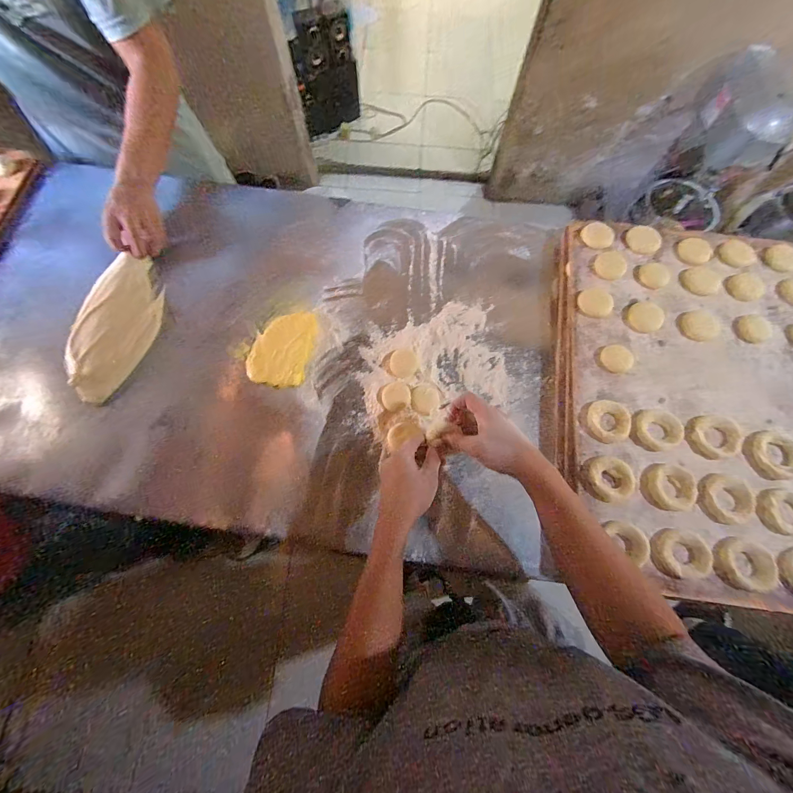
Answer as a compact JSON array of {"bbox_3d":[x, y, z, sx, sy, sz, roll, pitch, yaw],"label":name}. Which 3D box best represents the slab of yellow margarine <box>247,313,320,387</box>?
[{"bbox_3d":[-0.191,-0.084,0.588,0.097,0.016,0.140,13,73,3],"label":"slab of yellow margarine"}]

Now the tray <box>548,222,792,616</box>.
[{"bbox_3d":[0.486,0.000,0.554,0.448,0.058,0.576,9,73,2],"label":"tray"}]

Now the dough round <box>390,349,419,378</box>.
[{"bbox_3d":[0.013,-0.056,0.585,0.047,0.012,0.047,0,73,-1],"label":"dough round"}]

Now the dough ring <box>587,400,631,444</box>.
[{"bbox_3d":[0.319,0.037,0.520,0.060,0.020,0.063,1,73,-2],"label":"dough ring"}]

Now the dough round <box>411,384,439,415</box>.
[{"bbox_3d":[0.048,0.005,0.570,0.046,0.006,0.051,-12,74,-4],"label":"dough round"}]

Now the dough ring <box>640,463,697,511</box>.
[{"bbox_3d":[0.386,0.127,0.488,0.070,0.012,0.062,10,73,1],"label":"dough ring"}]

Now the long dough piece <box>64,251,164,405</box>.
[{"bbox_3d":[-0.476,-0.119,0.586,0.114,0.032,0.256,7,73,1],"label":"long dough piece"}]

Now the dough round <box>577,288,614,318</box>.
[{"bbox_3d":[0.336,-0.159,0.585,0.054,0.009,0.056,0,73,-1],"label":"dough round"}]

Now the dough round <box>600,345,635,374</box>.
[{"bbox_3d":[0.358,-0.061,0.560,0.050,0.007,0.045,24,73,5],"label":"dough round"}]

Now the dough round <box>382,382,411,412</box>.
[{"bbox_3d":[0.000,0.000,0.564,0.046,0.018,0.046,0,73,-1],"label":"dough round"}]

